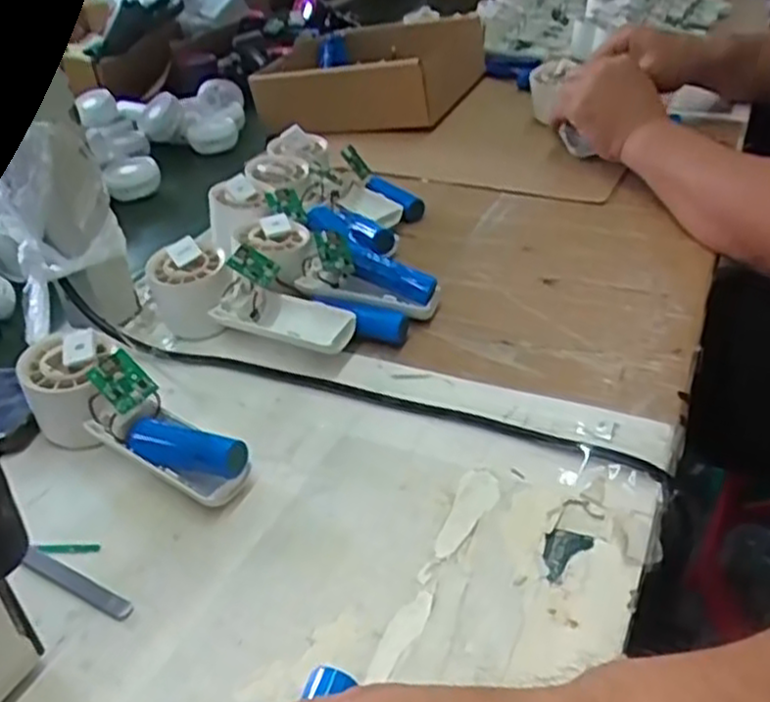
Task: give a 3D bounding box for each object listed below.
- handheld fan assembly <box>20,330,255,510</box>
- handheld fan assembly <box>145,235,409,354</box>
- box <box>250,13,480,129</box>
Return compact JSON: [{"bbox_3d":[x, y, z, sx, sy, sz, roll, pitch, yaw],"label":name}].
[{"bbox_3d":[-0.150,0.039,0.443,0.156,0.058,0.052,22,43,31],"label":"handheld fan assembly"},{"bbox_3d":[-0.080,-0.036,0.534,0.186,0.062,0.056,10,38,18],"label":"handheld fan assembly"},{"bbox_3d":[-0.017,-0.377,0.998,0.245,0.071,0.262,10,38,17],"label":"box"}]

